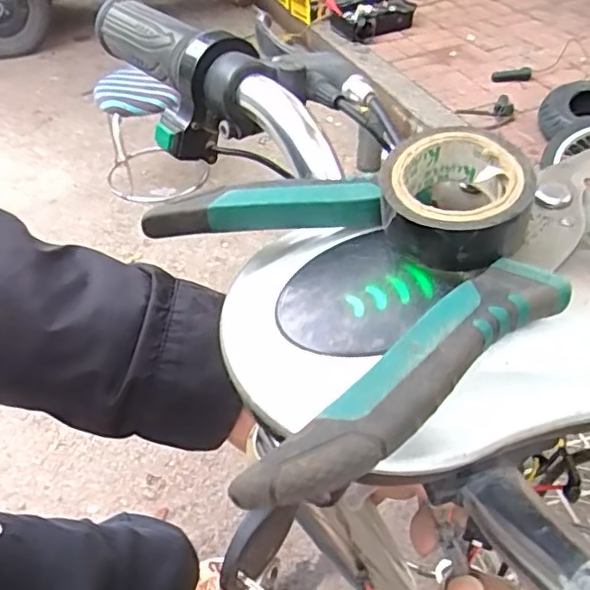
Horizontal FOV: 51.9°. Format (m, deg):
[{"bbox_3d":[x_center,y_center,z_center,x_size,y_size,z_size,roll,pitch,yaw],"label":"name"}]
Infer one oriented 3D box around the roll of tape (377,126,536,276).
[{"bbox_3d":[0.048,-0.030,0.184,0.043,0.021,0.042,-1,43,1],"label":"roll of tape"}]

